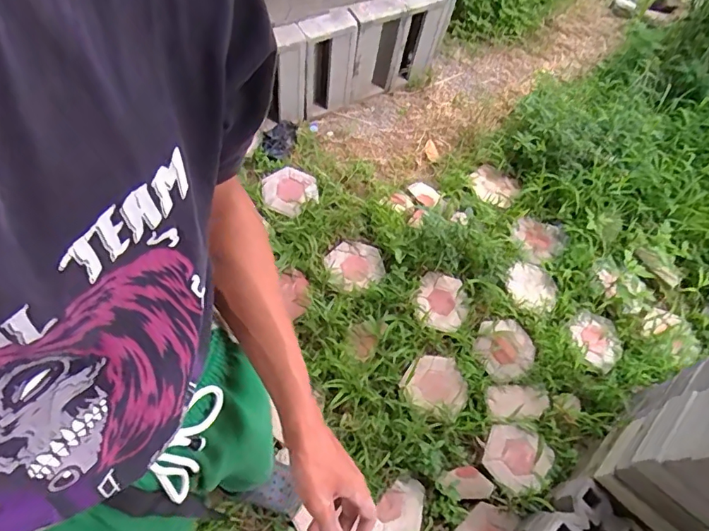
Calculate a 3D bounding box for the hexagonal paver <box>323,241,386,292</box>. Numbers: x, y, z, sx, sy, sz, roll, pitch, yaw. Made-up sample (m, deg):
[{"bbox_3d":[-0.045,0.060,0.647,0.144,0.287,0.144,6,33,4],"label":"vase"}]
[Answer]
[{"bbox_3d":[-0.002,0.000,1.636,0.200,0.060,0.190,-3,63,-8],"label":"hexagonal paver"}]

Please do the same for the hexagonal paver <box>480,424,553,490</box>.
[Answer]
[{"bbox_3d":[0.471,0.558,1.415,0.189,0.048,0.173,23,62,5],"label":"hexagonal paver"}]

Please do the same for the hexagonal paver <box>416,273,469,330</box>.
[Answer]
[{"bbox_3d":[0.285,0.116,1.594,0.186,0.050,0.196,20,56,-14],"label":"hexagonal paver"}]

